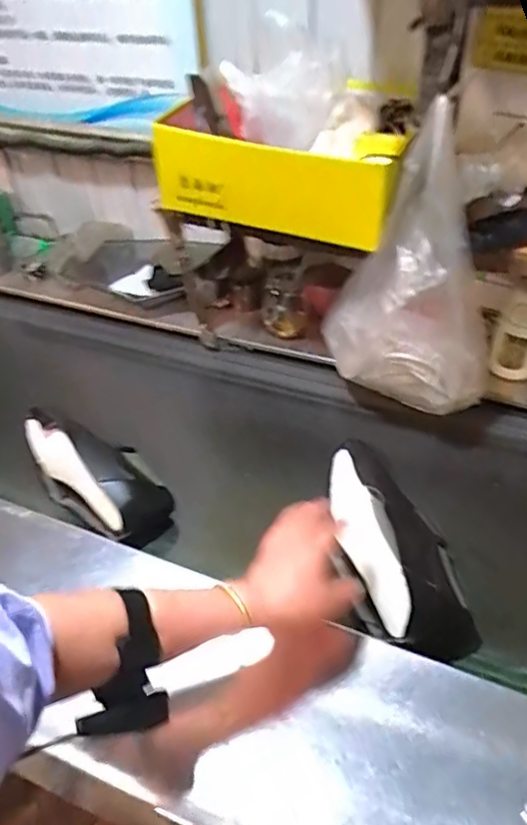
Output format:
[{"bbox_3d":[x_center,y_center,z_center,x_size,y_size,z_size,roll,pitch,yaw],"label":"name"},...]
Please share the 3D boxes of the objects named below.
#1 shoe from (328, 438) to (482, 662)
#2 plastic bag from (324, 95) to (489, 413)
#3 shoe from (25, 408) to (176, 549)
[{"bbox_3d":[0.147,0.148,0.691,0.121,0.092,0.289,-14,48,-14],"label":"shoe"},{"bbox_3d":[0.197,-0.167,0.796,0.240,0.361,0.122,21,47,22],"label":"plastic bag"},{"bbox_3d":[-0.230,0.081,0.825,0.250,0.097,0.109,33,53,31],"label":"shoe"}]

